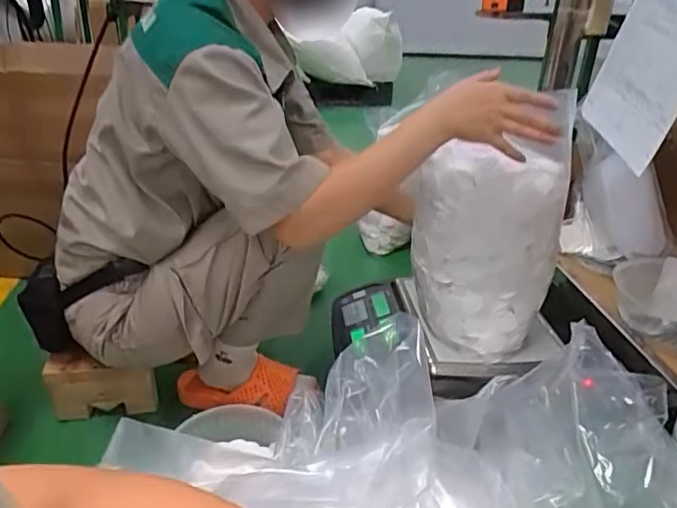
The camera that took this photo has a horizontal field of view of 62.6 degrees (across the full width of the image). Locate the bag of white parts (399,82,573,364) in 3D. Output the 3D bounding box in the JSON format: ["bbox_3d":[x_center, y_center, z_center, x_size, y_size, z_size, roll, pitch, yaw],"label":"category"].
[{"bbox_3d":[0.235,-0.031,0.872,0.149,0.357,0.197,-19,34,-36],"label":"bag of white parts"}]

